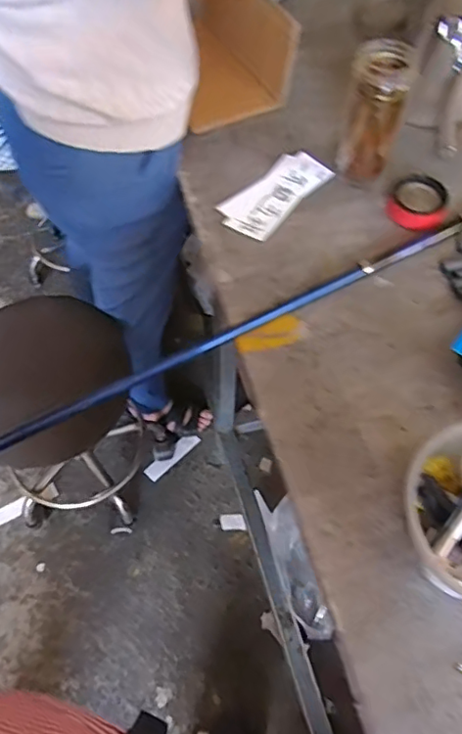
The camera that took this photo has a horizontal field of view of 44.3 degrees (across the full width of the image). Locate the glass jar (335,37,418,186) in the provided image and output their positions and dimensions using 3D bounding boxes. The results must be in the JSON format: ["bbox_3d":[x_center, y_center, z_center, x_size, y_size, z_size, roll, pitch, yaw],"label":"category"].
[{"bbox_3d":[0.190,-0.331,0.761,0.069,0.170,0.074,0,59,-1],"label":"glass jar"}]

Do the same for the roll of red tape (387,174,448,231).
[{"bbox_3d":[0.256,-0.225,0.776,0.075,0.034,0.069,0,59,-1],"label":"roll of red tape"}]

